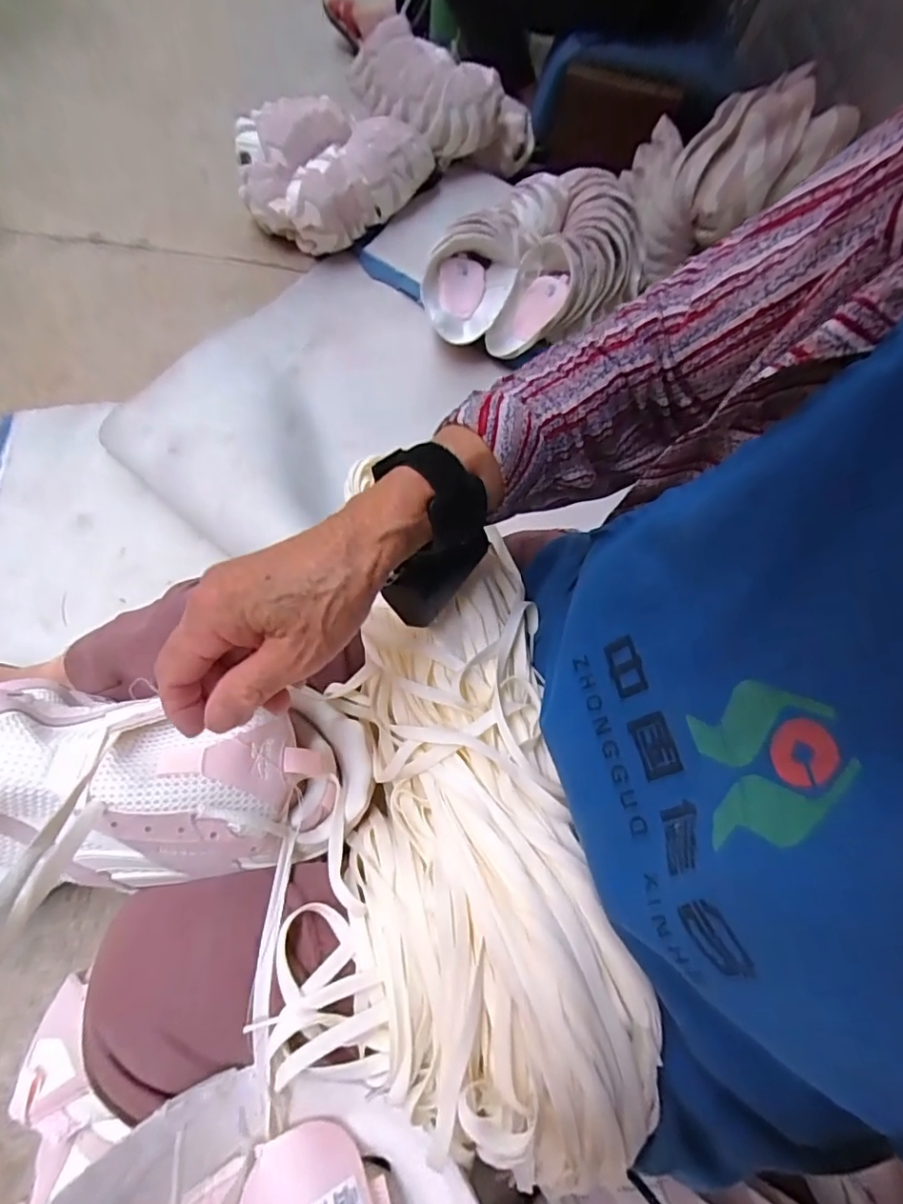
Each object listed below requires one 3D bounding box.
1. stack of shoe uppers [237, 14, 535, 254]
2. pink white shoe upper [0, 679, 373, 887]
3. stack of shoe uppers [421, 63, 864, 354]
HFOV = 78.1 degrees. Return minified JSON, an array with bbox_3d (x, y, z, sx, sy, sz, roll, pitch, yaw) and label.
[{"bbox_3d":[-0.148,-0.968,1.159,0.330,0.211,0.614,43,65,11],"label":"stack of shoe uppers"},{"bbox_3d":[-0.172,0.108,0.341,0.234,0.084,0.110,8,61,-13],"label":"pink white shoe upper"},{"bbox_3d":[0.280,-0.685,1.029,0.713,0.196,0.280,-26,65,3],"label":"stack of shoe uppers"}]

